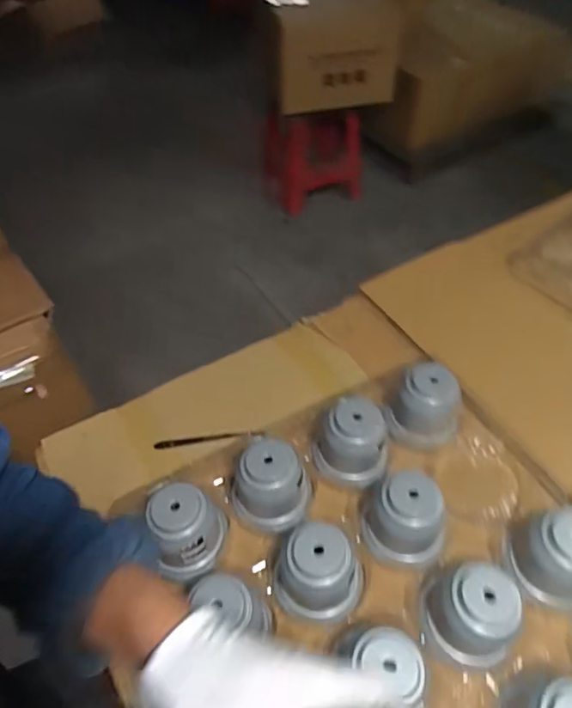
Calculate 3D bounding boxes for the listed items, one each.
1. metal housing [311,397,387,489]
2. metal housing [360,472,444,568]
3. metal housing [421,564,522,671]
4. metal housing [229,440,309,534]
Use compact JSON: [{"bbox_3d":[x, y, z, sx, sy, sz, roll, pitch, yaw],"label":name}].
[{"bbox_3d":[0.075,0.100,0.609,0.086,0.077,0.077,2,51,5],"label":"metal housing"},{"bbox_3d":[0.123,0.175,0.553,0.080,0.087,0.076,-1,51,1],"label":"metal housing"},{"bbox_3d":[0.168,0.239,0.487,0.070,0.079,0.072,-1,51,2],"label":"metal housing"},{"bbox_3d":[-0.017,0.142,0.575,0.089,0.081,0.077,-16,52,-10],"label":"metal housing"}]

